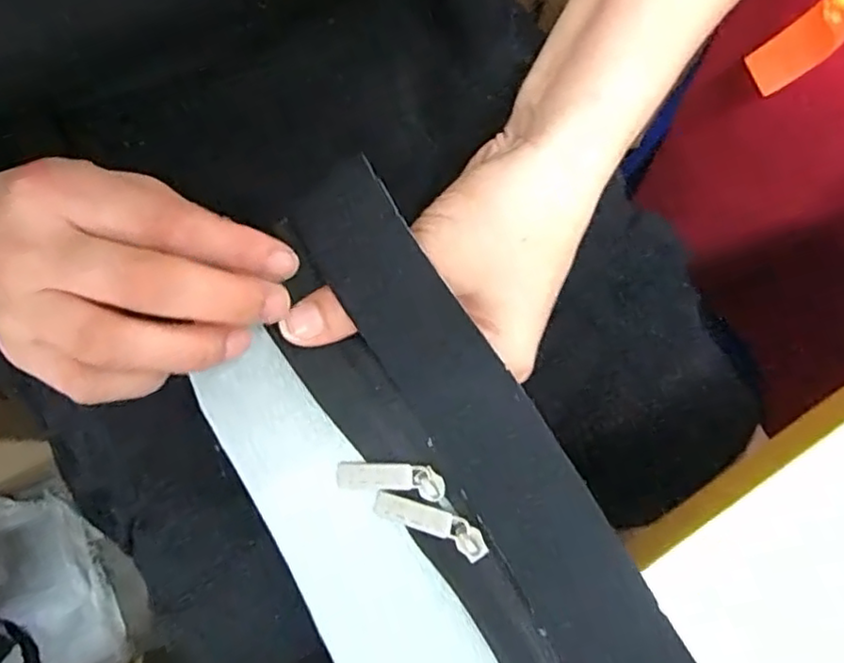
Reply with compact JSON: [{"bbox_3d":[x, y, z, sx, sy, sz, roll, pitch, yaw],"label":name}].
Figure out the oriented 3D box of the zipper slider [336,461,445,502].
[{"bbox_3d":[-0.013,0.056,0.247,0.043,0.004,0.012,1,75,19],"label":"zipper slider"}]

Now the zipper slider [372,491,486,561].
[{"bbox_3d":[0.003,0.070,0.240,0.045,0.004,0.012,18,76,21],"label":"zipper slider"}]

